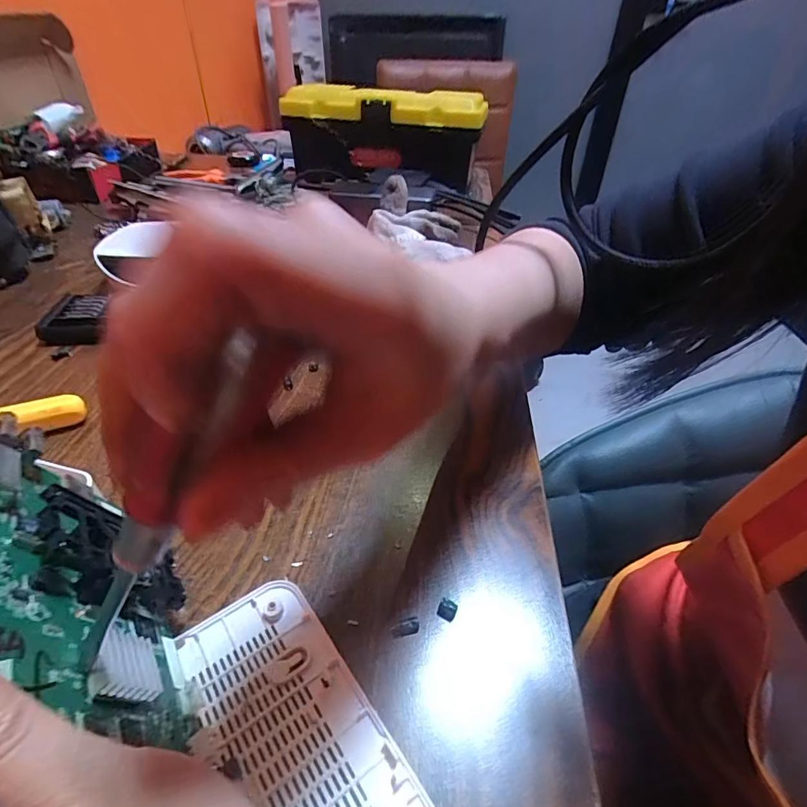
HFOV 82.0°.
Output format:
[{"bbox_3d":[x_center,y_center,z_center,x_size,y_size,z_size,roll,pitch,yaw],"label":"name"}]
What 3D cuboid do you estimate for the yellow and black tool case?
[{"bbox_3d":[-0.030,-0.404,0.713,0.298,0.129,0.126,3,40,2],"label":"yellow and black tool case"}]

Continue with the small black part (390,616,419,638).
[{"bbox_3d":[0.001,0.104,0.216,0.014,0.005,0.008,-9,41,-14],"label":"small black part"}]

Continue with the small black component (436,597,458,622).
[{"bbox_3d":[0.021,0.099,0.223,0.009,0.006,0.007,18,41,18],"label":"small black component"}]

